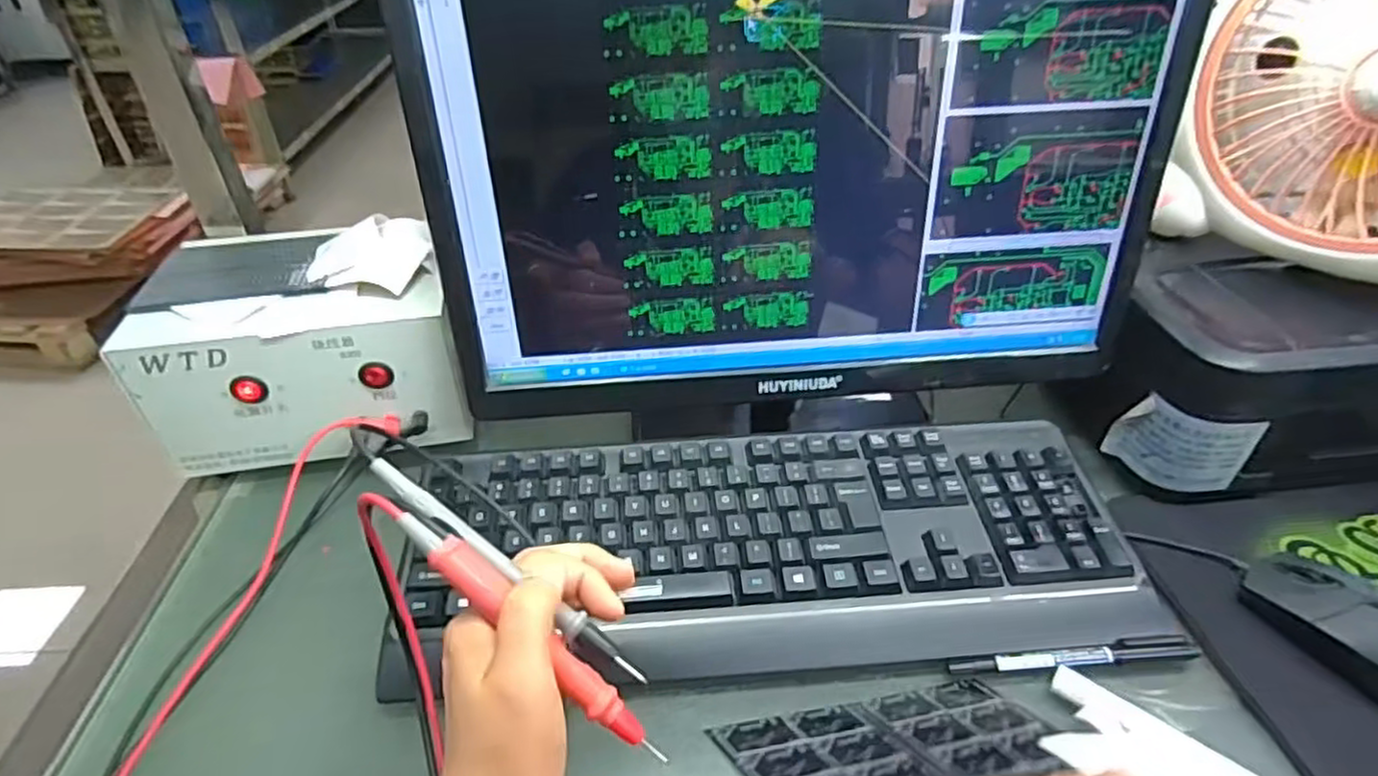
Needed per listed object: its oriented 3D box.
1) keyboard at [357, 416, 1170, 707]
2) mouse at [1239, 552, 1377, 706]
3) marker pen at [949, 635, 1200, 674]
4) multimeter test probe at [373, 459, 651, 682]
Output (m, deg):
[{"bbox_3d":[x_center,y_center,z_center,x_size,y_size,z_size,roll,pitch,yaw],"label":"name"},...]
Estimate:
[{"bbox_3d":[0.050,0.093,0.444,0.440,0.042,0.157,-3,38,-3],"label":"keyboard"},{"bbox_3d":[0.372,0.135,0.392,0.053,0.032,0.113,-21,43,-24],"label":"mouse"},{"bbox_3d":[0.219,0.152,0.402,0.141,0.008,0.013,-4,39,-4],"label":"marker pen"},{"bbox_3d":[-0.076,0.075,0.296,0.142,0.008,0.013,38,47,4],"label":"multimeter test probe"}]

